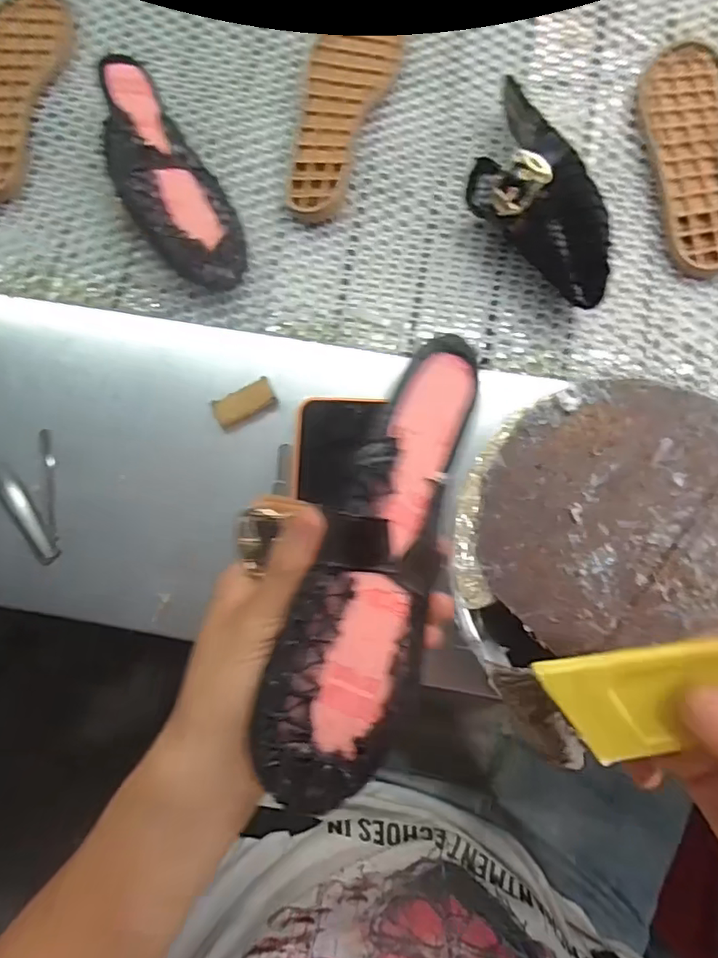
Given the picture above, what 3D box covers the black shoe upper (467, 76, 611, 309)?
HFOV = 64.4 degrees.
[{"bbox_3d":[0.132,-0.231,0.464,0.077,0.079,0.214,-18,80,-1],"label":"black shoe upper"}]

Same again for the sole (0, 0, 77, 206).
[{"bbox_3d":[-0.324,-0.360,0.525,0.077,0.018,0.221,11,77,5],"label":"sole"}]

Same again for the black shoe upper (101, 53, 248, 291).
[{"bbox_3d":[-0.167,-0.254,0.483,0.078,0.061,0.208,-34,80,-4],"label":"black shoe upper"}]

